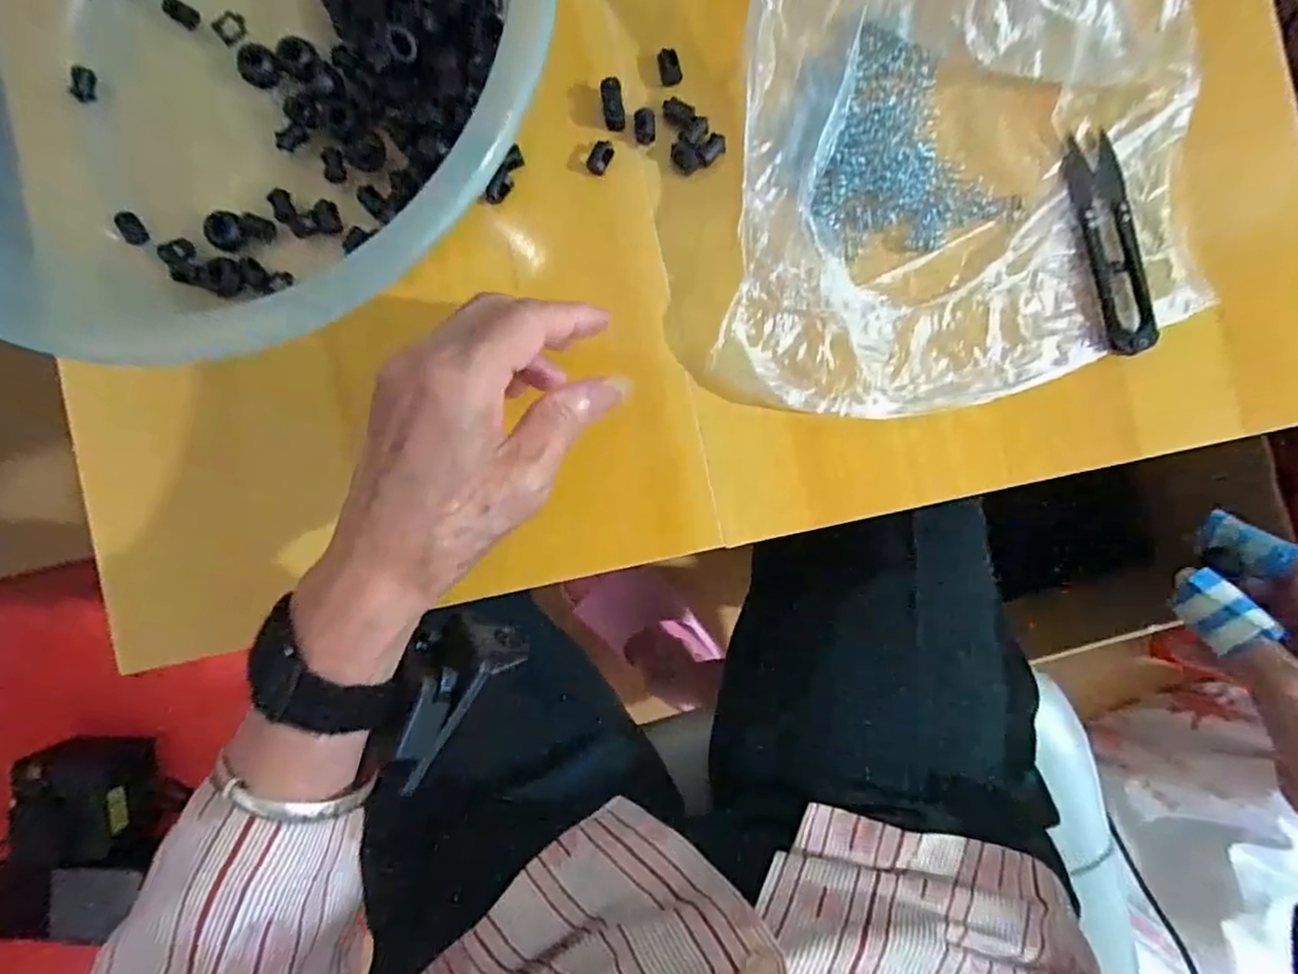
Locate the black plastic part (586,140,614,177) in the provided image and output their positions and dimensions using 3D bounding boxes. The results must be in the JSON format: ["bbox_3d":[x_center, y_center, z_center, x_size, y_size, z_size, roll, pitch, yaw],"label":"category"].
[{"bbox_3d":[-0.023,-0.154,0.308,0.009,0.006,0.017,27,92,1],"label":"black plastic part"}]

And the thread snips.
[{"bbox_3d":[0.211,-0.111,0.296,0.024,0.008,0.100,-15,91,2],"label":"thread snips"}]

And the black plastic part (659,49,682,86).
[{"bbox_3d":[0.010,-0.195,0.306,0.010,0.005,0.015,-14,91,2],"label":"black plastic part"}]

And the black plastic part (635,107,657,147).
[{"bbox_3d":[-0.002,-0.168,0.306,0.010,0.005,0.016,-4,91,1],"label":"black plastic part"}]

